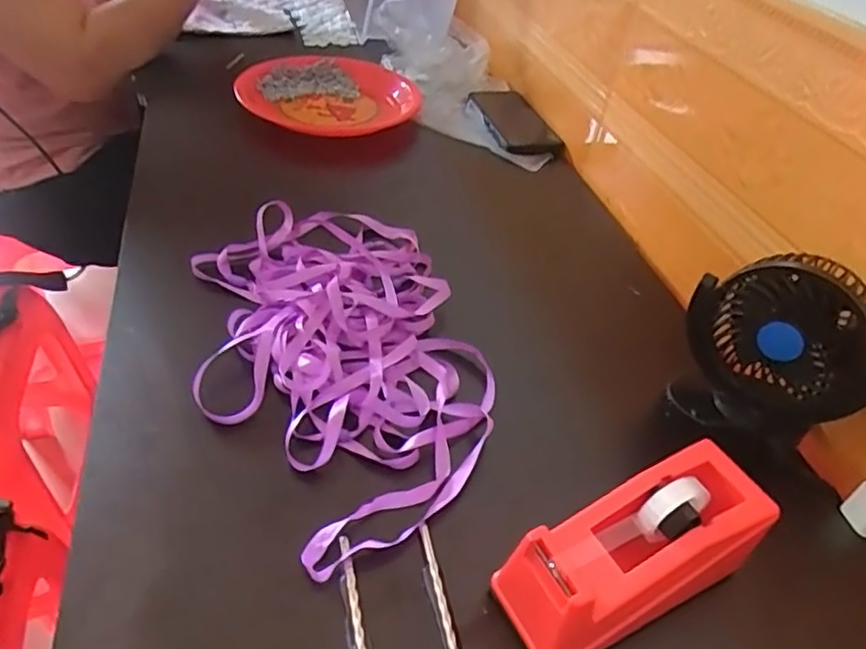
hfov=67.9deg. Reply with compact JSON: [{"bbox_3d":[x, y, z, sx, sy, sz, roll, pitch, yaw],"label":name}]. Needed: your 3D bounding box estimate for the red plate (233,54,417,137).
[{"bbox_3d":[-0.140,-0.310,0.852,0.227,0.031,0.212,-4,44,-11],"label":"red plate"}]

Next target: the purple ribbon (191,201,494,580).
[{"bbox_3d":[-0.070,0.005,0.501,0.201,0.028,0.351,-9,43,-18],"label":"purple ribbon"}]

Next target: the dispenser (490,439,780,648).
[{"bbox_3d":[0.113,0.126,0.363,0.155,0.069,0.062,-15,46,-24],"label":"dispenser"}]

